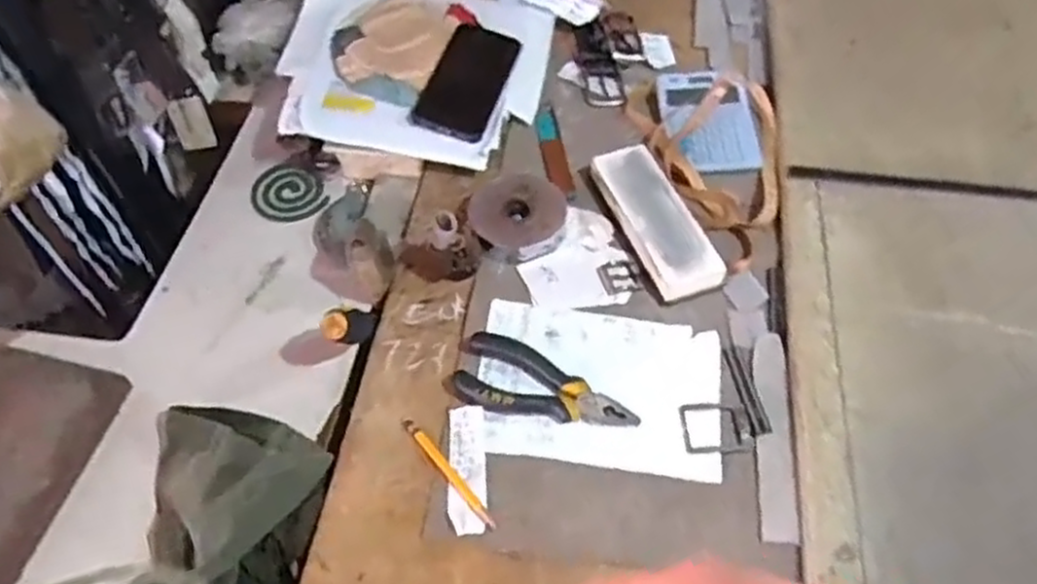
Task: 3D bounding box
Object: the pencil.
[{"bbox_3d":[-0.057,0.144,0.625,0.010,0.004,0.120,-34,59,-19],"label":"pencil"}]

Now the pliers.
[{"bbox_3d":[0.017,0.084,0.659,0.163,0.017,0.063,21,58,17],"label":"pliers"}]

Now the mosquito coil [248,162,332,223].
[{"bbox_3d":[-0.259,-0.114,0.872,0.076,0.005,0.100,-33,59,-20],"label":"mosquito coil"}]

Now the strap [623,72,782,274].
[{"bbox_3d":[0.225,-0.137,0.810,0.151,0.018,0.246,-12,54,-6],"label":"strap"}]

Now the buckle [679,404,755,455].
[{"bbox_3d":[0.165,0.114,0.647,0.056,0.004,0.047,-3,54,0],"label":"buckle"}]

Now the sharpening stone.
[{"bbox_3d":[0.135,-0.073,0.766,0.066,0.028,0.191,-17,55,-9],"label":"sharpening stone"}]

